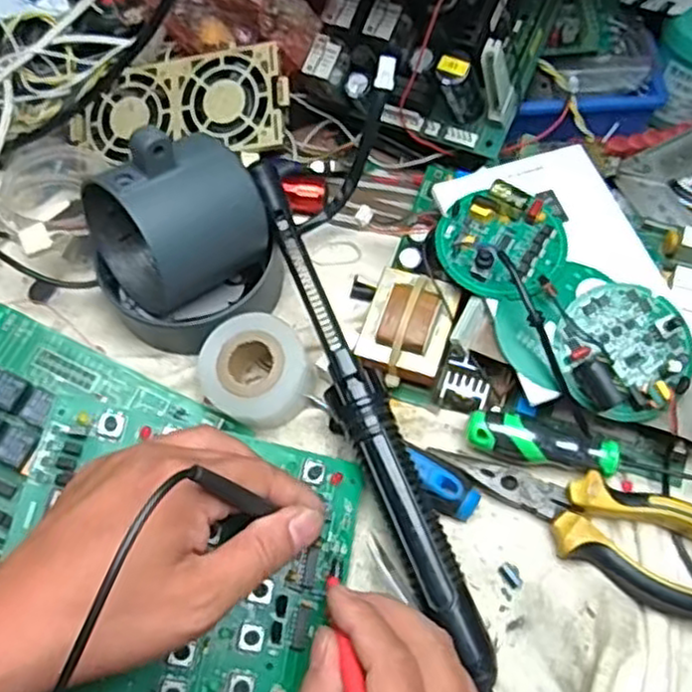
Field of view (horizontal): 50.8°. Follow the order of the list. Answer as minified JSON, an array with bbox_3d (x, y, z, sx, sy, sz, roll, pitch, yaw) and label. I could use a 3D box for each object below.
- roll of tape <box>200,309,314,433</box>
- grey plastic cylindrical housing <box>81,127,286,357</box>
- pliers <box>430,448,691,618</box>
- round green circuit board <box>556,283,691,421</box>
[{"bbox_3d":[-0.052,0.014,0.411,0.057,0.032,0.058,0,64,0],"label":"roll of tape"},{"bbox_3d":[-0.092,-0.061,0.410,0.101,0.109,0.086,-30,68,-13],"label":"grey plastic cylindrical housing"},{"bbox_3d":[0.123,0.081,0.370,0.147,0.013,0.051,29,68,14],"label":"pliers"},{"bbox_3d":[0.149,0.002,0.383,0.070,0.022,0.067,0,64,0],"label":"round green circuit board"}]

